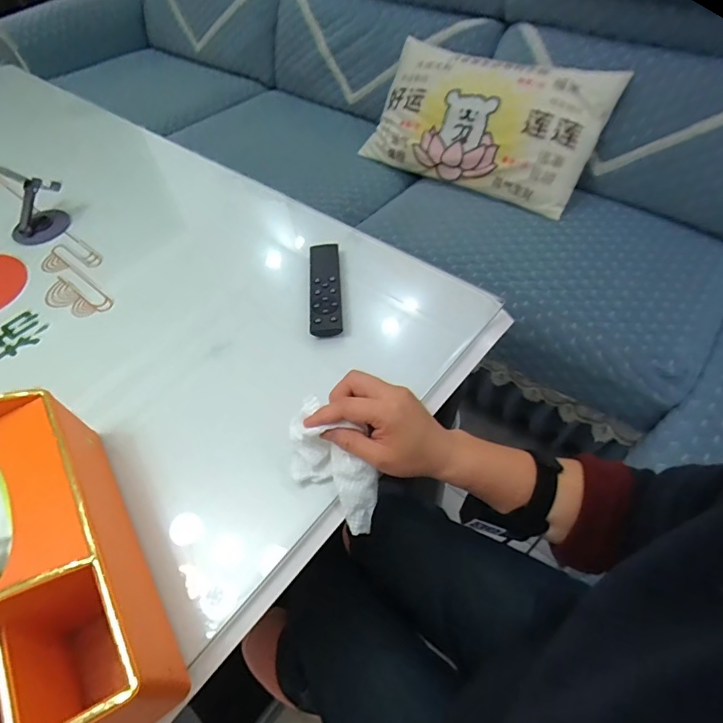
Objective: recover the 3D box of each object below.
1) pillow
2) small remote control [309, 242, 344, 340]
[{"bbox_3d":[0.302,-0.623,1.168,0.593,0.120,0.345,23,100,19],"label":"pillow"},{"bbox_3d":[-0.044,-0.095,0.553,0.037,0.012,0.154,-5,53,1],"label":"small remote control"}]

